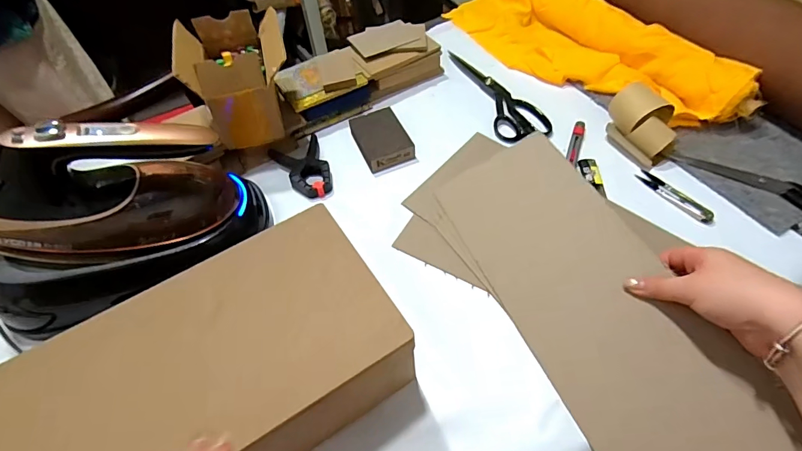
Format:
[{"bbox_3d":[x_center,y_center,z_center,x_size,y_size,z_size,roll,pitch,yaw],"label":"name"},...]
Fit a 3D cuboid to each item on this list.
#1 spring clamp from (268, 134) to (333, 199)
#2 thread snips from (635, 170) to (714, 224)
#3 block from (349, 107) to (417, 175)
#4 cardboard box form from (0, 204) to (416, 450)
[{"bbox_3d":[-0.131,-0.085,0.592,0.070,0.026,0.104,-29,57,-17],"label":"spring clamp"},{"bbox_3d":[0.350,-0.039,0.541,0.022,0.013,0.101,-25,56,-14],"label":"thread snips"},{"bbox_3d":[-0.029,-0.129,0.622,0.070,0.024,0.105,-21,55,-12],"label":"block"},{"bbox_3d":[-0.212,0.160,0.356,0.429,0.133,0.169,-29,57,-17],"label":"cardboard box form"}]

